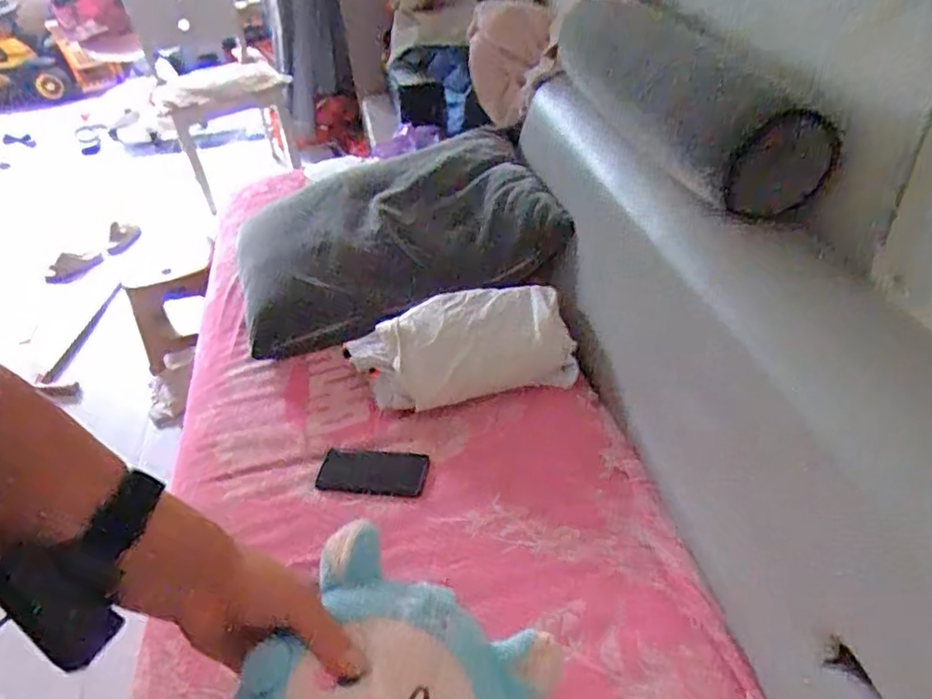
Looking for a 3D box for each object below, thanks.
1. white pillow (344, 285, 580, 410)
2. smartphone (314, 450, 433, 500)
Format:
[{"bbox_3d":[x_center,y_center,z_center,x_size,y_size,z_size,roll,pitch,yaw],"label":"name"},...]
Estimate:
[{"bbox_3d":[-0.005,-0.002,1.039,0.354,0.110,0.173,-14,42,-9],"label":"white pillow"},{"bbox_3d":[-0.137,0.181,0.933,0.160,0.012,0.072,5,42,12],"label":"smartphone"}]

